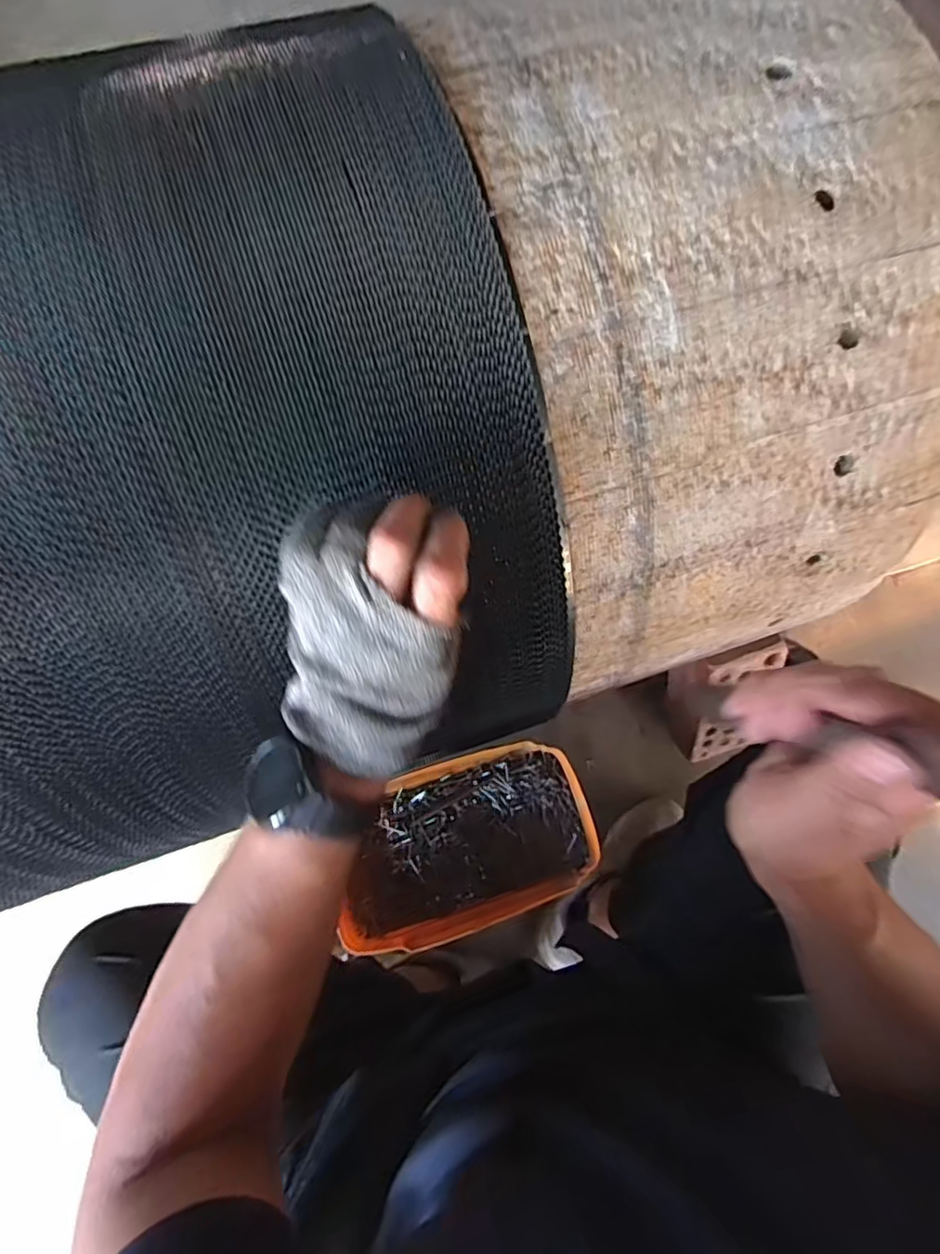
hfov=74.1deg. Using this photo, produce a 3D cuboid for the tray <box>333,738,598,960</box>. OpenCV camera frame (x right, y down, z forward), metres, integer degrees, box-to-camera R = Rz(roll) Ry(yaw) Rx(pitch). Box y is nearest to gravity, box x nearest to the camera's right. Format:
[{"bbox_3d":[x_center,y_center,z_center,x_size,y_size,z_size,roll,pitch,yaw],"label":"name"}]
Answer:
[{"bbox_3d":[-0.003,0.178,0.518,0.208,0.047,0.127,-17,70,-9],"label":"tray"}]

